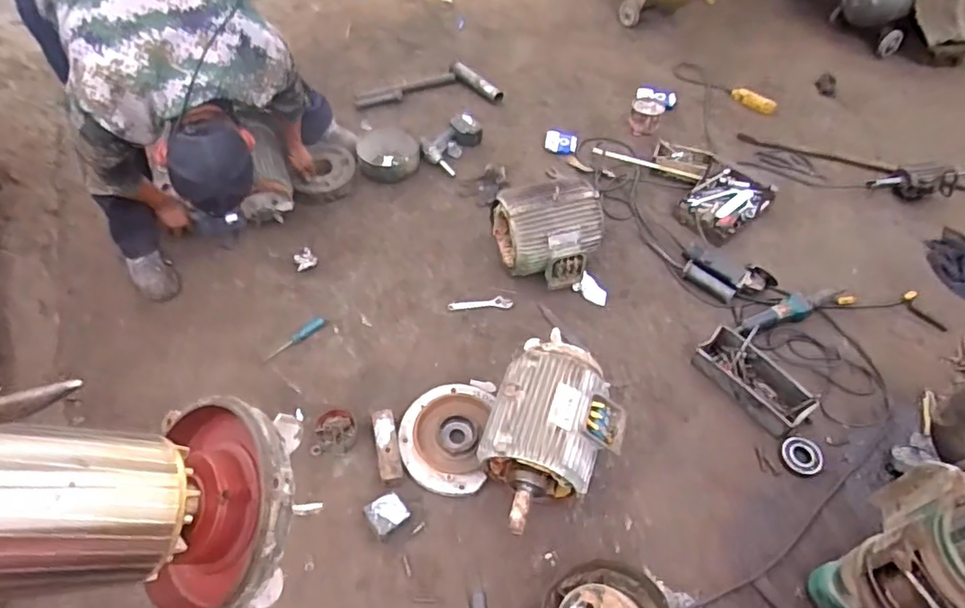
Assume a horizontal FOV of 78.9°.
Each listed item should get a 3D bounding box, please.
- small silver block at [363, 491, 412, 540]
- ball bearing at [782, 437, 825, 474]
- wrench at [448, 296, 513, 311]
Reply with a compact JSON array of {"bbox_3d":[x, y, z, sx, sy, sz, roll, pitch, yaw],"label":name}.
[{"bbox_3d":[-0.222,0.488,1.366,0.088,0.055,0.082,-34,66,-24],"label":"small silver block"},{"bbox_3d":[0.817,0.385,1.495,0.097,0.023,0.097,2,57,-4],"label":"ball bearing"},{"bbox_3d":[-0.006,0.000,1.776,0.193,0.013,0.040,-4,55,-6],"label":"wrench"}]

